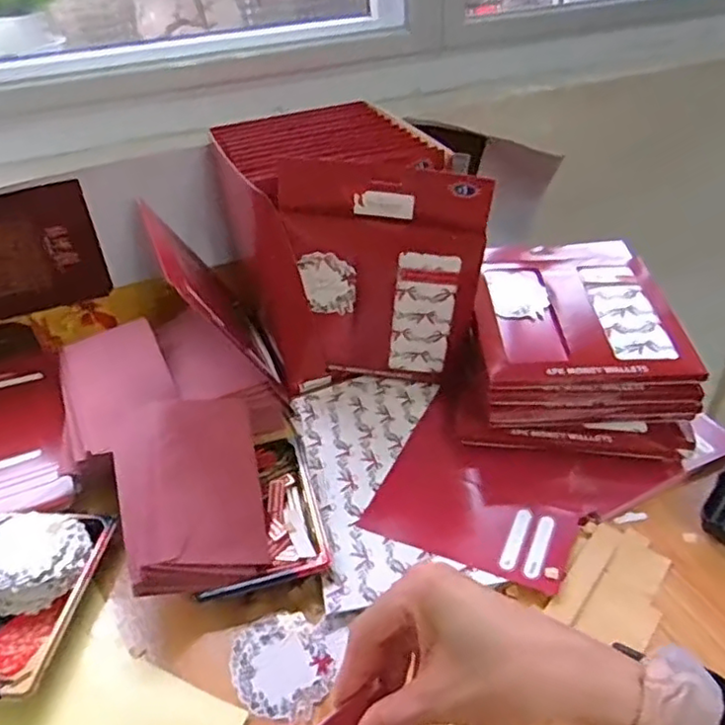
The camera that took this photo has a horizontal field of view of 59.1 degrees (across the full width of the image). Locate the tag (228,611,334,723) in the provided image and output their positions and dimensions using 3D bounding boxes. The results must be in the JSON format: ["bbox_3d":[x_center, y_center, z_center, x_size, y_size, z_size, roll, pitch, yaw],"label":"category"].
[{"bbox_3d":[-0.059,0.222,0.469,0.068,0.004,0.082,-19,38,-19],"label":"tag"}]

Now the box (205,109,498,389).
[{"bbox_3d":[-0.029,-0.129,0.713,0.211,0.261,0.309,-15,37,-14],"label":"box"}]

